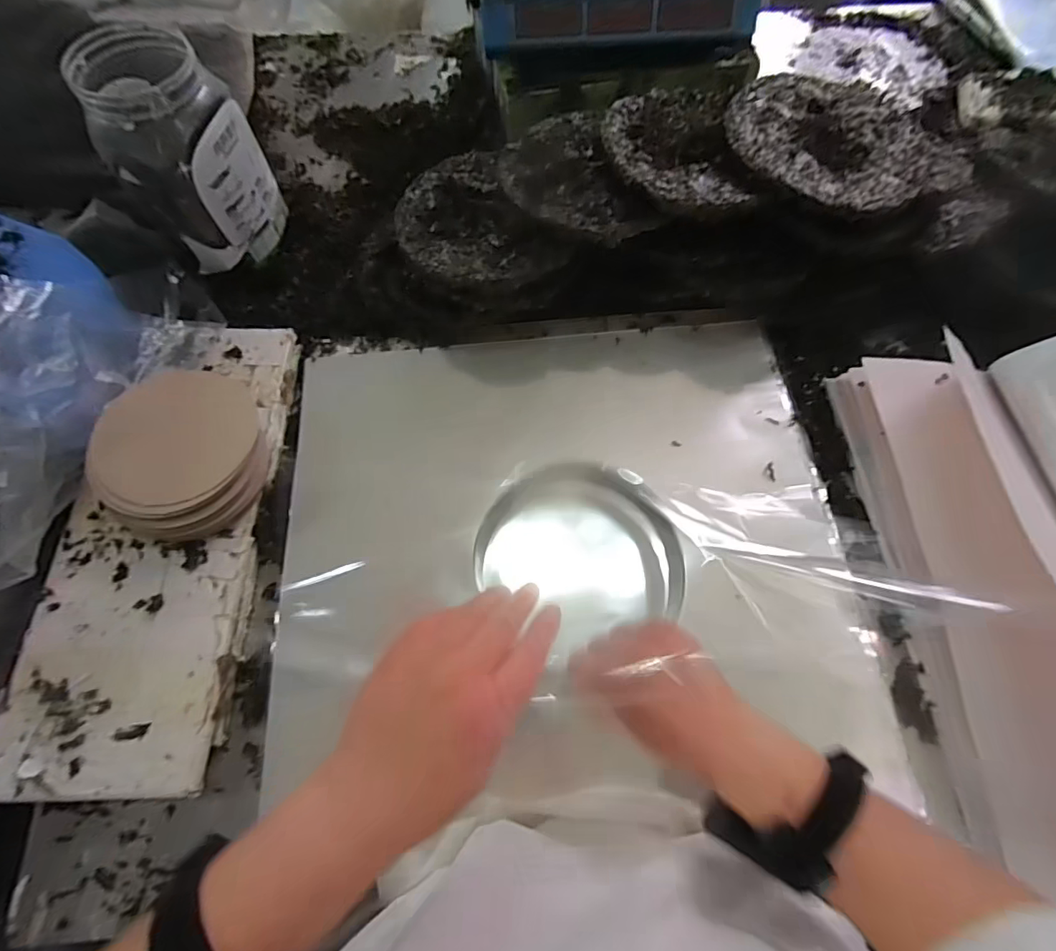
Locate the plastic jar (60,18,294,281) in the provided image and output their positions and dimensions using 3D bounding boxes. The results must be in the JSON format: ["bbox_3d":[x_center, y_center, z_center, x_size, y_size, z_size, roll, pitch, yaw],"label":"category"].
[{"bbox_3d":[-0.352,-0.327,0.530,0.133,0.200,0.132,0,67,-1],"label":"plastic jar"}]

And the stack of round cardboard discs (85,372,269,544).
[{"bbox_3d":[-0.322,-0.022,0.462,0.125,0.060,0.154,-28,71,-12],"label":"stack of round cardboard discs"}]

